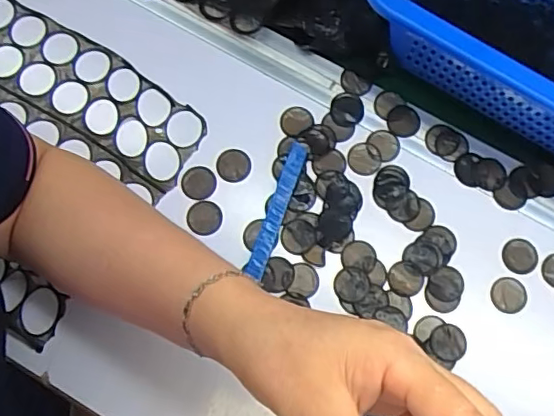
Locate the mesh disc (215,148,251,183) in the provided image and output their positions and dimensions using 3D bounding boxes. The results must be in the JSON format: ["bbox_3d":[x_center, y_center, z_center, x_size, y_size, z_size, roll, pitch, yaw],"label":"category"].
[{"bbox_3d":[-0.036,-0.034,0.461,0.027,0.004,0.027,0,77,-1],"label":"mesh disc"}]

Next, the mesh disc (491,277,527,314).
[{"bbox_3d":[0.181,0.068,0.438,0.027,0.004,0.027,0,77,-1],"label":"mesh disc"}]

